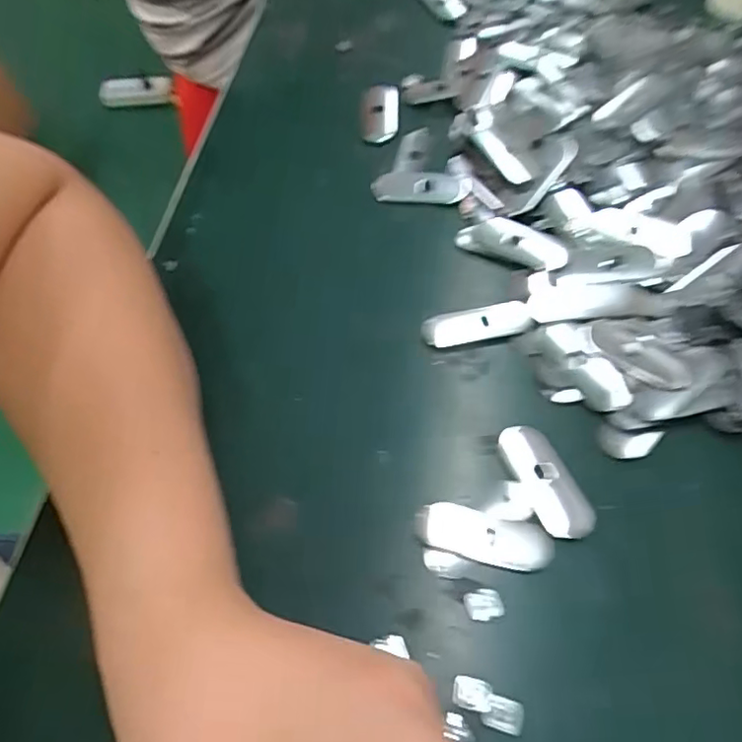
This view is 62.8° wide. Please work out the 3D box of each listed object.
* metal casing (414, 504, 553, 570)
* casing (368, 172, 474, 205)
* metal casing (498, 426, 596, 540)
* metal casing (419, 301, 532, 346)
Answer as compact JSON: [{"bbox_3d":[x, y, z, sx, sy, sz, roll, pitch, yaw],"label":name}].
[{"bbox_3d":[0.045,0.066,0.244,0.053,0.004,0.019,13,59,10],"label":"metal casing"},{"bbox_3d":[0.028,-0.104,0.342,0.055,0.006,0.020,2,58,4],"label":"casing"},{"bbox_3d":[0.072,0.045,0.253,0.021,0.006,0.051,-23,60,-12],"label":"metal casing"},{"bbox_3d":[0.051,-0.023,0.297,0.052,0.004,0.018,-9,58,-3],"label":"metal casing"}]

